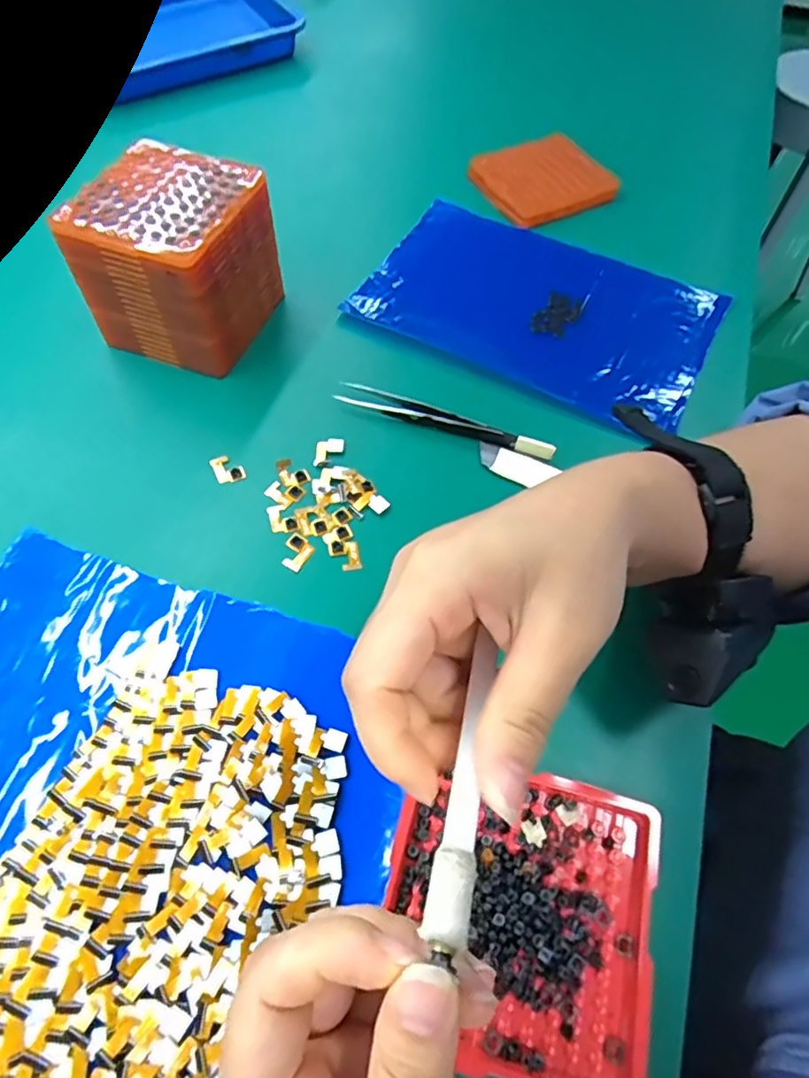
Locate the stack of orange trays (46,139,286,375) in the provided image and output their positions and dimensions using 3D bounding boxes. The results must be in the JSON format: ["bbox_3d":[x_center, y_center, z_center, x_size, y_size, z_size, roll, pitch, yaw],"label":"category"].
[{"bbox_3d":[-0.129,-0.163,0.339,0.086,0.079,0.094,15,62,6],"label":"stack of orange trays"}]

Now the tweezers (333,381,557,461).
[{"bbox_3d":[0.022,-0.067,0.330,0.127,0.010,0.015,23,63,10],"label":"tweezers"}]

